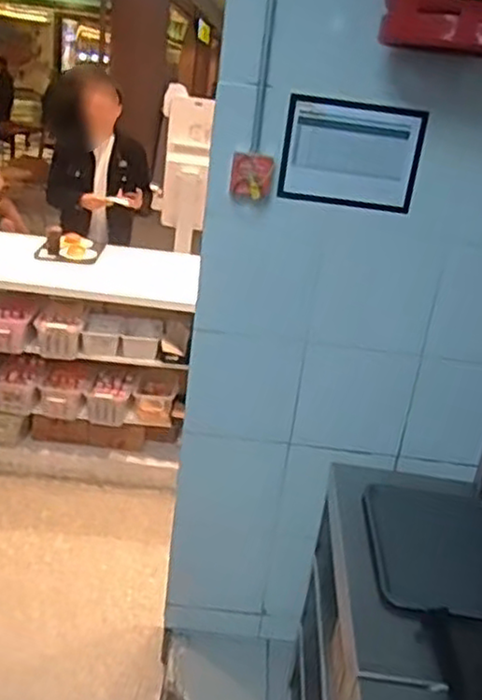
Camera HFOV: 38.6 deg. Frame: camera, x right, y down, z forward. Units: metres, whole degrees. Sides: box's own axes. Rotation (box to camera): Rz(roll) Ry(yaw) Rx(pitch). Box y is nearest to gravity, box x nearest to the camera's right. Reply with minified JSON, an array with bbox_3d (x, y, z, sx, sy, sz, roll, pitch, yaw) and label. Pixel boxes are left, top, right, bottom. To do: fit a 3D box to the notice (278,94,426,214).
[{"bbox_3d":[0.256,-0.451,1.593,0.307,0.225,0.016,8,22,1],"label":"notice"}]

